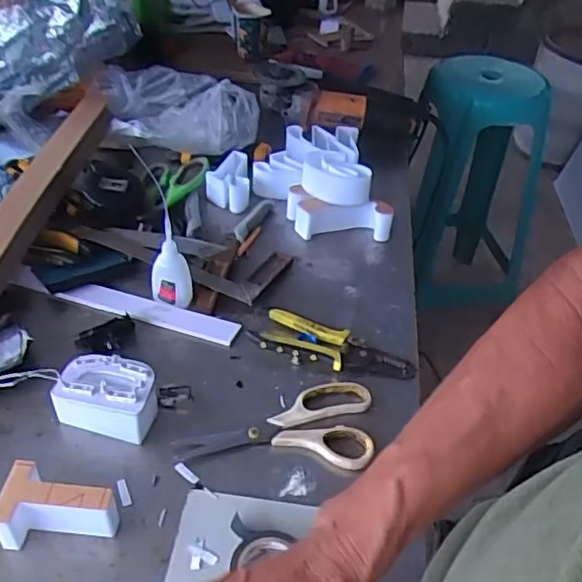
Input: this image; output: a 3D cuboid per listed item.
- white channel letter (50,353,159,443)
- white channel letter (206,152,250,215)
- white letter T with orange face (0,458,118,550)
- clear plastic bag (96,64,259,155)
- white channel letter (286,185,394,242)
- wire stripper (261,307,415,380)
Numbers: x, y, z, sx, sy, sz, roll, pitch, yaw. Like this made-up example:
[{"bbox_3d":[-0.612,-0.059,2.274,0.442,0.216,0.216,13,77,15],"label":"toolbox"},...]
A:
[{"bbox_3d":[-0.168,0.093,0.565,0.087,0.051,0.049,13,42,7],"label":"white channel letter"},{"bbox_3d":[-0.089,-0.150,0.865,0.059,0.051,0.082,0,42,-7],"label":"white channel letter"},{"bbox_3d":[-0.179,0.170,0.477,0.082,0.045,0.051,10,42,4],"label":"white letter T with orange face"},{"bbox_3d":[-0.174,-0.271,0.914,0.244,0.090,0.123,8,42,2],"label":"clear plastic bag"},{"bbox_3d":[0.064,-0.101,0.818,0.134,0.041,0.060,2,42,-5],"label":"white channel letter"},{"bbox_3d":[0.051,0.056,0.652,0.160,0.017,0.059,15,42,9],"label":"wire stripper"}]

